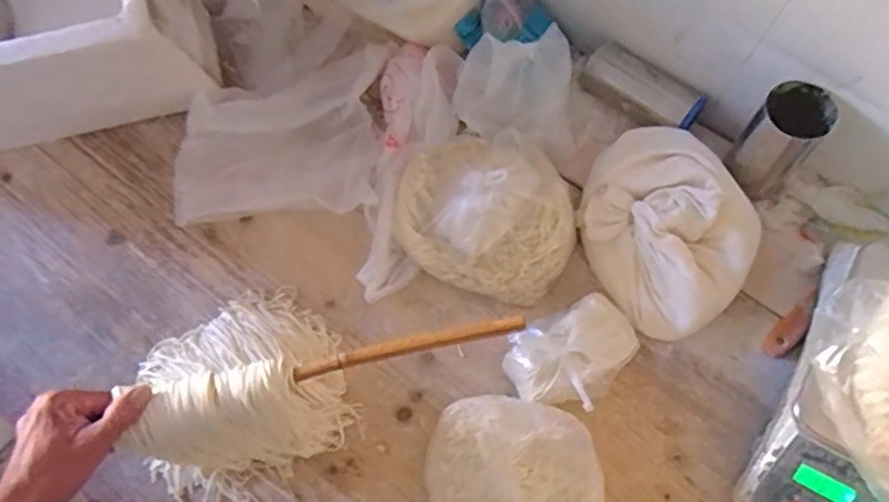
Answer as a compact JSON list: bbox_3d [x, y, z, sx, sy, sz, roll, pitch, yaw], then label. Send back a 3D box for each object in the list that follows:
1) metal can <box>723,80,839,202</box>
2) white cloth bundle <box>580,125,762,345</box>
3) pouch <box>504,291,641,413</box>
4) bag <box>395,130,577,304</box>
[{"bbox_3d":[0.386,-0.128,0.738,0.074,0.135,0.075,0,71,1],"label":"metal can"},{"bbox_3d":[0.257,-0.033,0.754,0.181,0.087,0.238,-29,72,-8],"label":"white cloth bundle"},{"bbox_3d":[0.142,0.118,0.714,0.147,0.069,0.104,-30,73,-9],"label":"pouch"},{"bbox_3d":[0.046,-0.046,0.755,0.217,0.112,0.177,33,74,11],"label":"bag"}]

